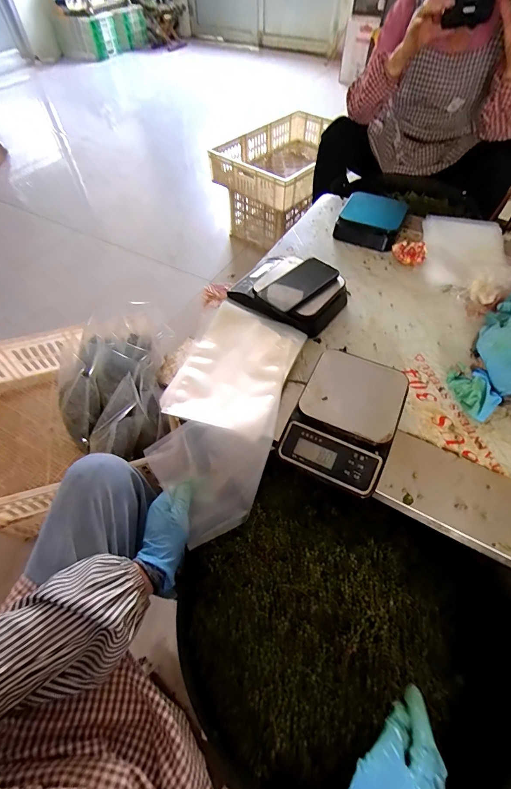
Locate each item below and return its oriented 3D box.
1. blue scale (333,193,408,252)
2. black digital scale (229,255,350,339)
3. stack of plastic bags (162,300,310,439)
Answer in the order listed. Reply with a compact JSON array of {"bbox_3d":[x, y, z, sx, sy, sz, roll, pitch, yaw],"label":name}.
[{"bbox_3d":[0.293,-0.442,0.882,0.150,0.055,0.157,22,59,15],"label":"blue scale"},{"bbox_3d":[0.064,-0.224,0.728,0.230,0.059,0.179,34,63,22],"label":"black digital scale"},{"bbox_3d":[-0.028,-0.053,0.617,0.185,0.031,0.268,14,57,11],"label":"stack of plastic bags"}]

